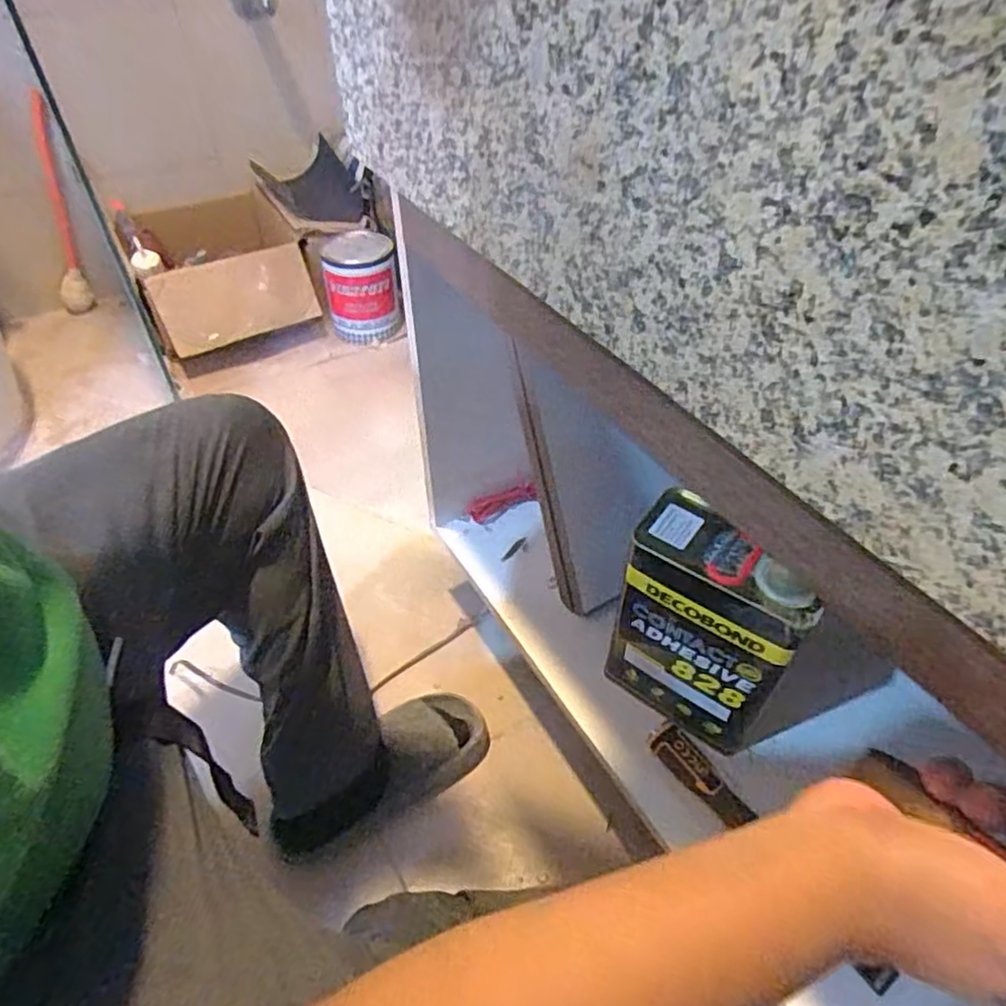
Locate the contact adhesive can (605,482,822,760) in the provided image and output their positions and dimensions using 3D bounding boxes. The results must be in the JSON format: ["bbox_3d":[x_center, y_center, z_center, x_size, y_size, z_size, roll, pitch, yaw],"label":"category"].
[{"bbox_3d":[0.201,0.123,0.668,0.167,0.239,0.094,29,52,25],"label":"contact adhesive can"}]

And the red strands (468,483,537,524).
[{"bbox_3d":[-0.001,0.000,0.935,0.099,0.030,0.021,-22,45,11],"label":"red strands"}]

